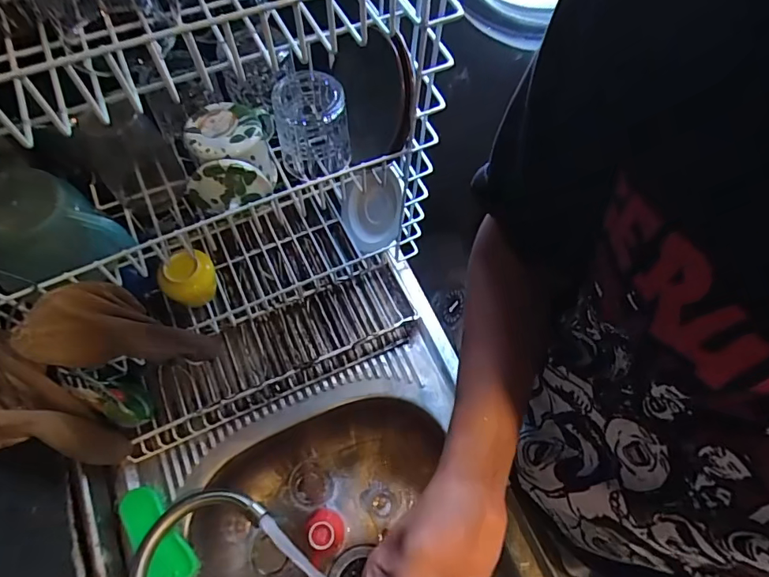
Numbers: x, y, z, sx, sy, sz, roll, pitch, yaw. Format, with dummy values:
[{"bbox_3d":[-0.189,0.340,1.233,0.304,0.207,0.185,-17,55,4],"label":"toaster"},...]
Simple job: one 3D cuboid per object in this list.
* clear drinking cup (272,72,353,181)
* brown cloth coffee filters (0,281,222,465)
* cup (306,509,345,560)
[{"bbox_3d":[-0.080,-0.179,0.528,0.075,0.099,0.066,-12,67,-8],"label":"clear drinking cup"},{"bbox_3d":[-0.308,0.078,0.502,0.090,0.215,0.192,33,68,12],"label":"brown cloth coffee filters"},{"bbox_3d":[-0.082,0.346,0.675,0.049,0.056,0.061,-3,66,-4],"label":"cup"}]

